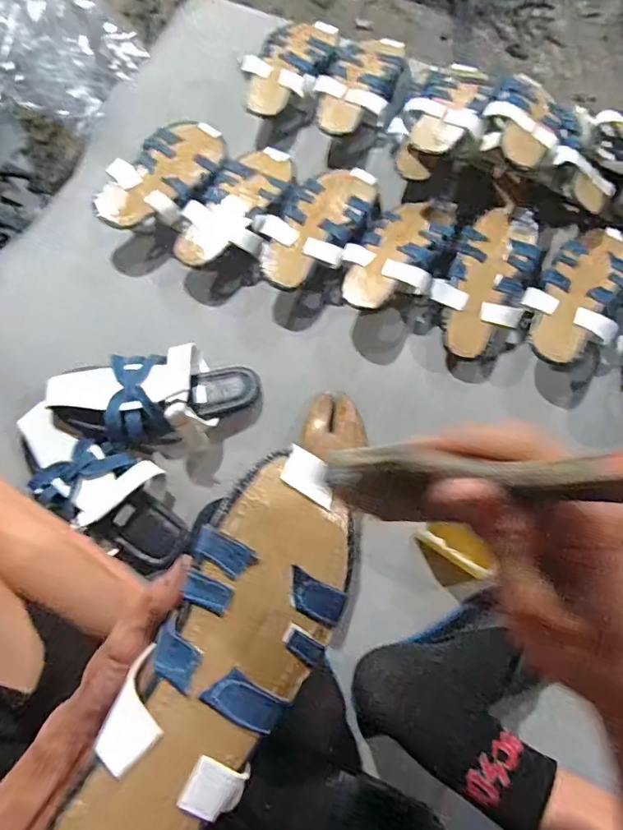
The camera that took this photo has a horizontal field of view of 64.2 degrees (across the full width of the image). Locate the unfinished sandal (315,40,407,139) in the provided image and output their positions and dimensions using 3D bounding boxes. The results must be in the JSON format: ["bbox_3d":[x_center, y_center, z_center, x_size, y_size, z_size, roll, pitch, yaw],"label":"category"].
[{"bbox_3d":[0.074,-0.508,0.772,0.111,0.044,0.219,24,78,6],"label":"unfinished sandal"}]

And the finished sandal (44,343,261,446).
[{"bbox_3d":[-0.188,-0.024,0.606,0.251,0.063,0.127,-8,76,-15],"label":"finished sandal"}]

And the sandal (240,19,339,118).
[{"bbox_3d":[-0.032,-0.545,0.779,0.115,0.042,0.218,36,79,9],"label":"sandal"}]

